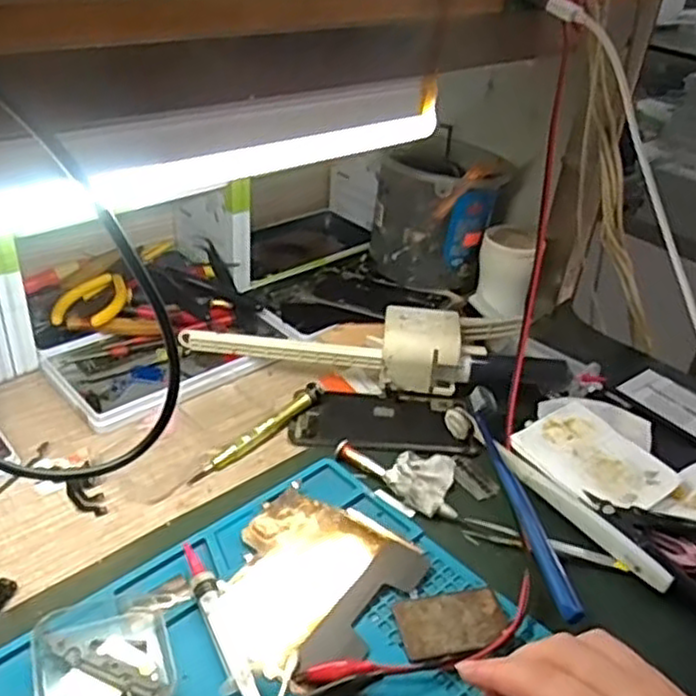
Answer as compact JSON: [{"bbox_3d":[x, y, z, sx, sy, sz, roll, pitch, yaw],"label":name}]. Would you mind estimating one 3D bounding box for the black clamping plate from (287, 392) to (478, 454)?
[{"bbox_3d":[0.025,0.055,0.542,0.131,0.009,0.075,3,32,-4],"label":"black clamping plate"}]

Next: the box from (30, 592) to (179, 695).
[{"bbox_3d":[-0.121,0.154,0.357,0.062,0.019,0.071,-10,35,-22],"label":"box"}]

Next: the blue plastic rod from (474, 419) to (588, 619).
[{"bbox_3d":[0.112,0.101,0.461,0.014,0.013,0.163,-1,32,-9],"label":"blue plastic rod"}]

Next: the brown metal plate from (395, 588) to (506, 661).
[{"bbox_3d":[0.058,0.152,0.399,0.060,0.004,0.036,-5,33,-15],"label":"brown metal plate"}]

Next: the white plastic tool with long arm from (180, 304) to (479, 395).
[{"bbox_3d":[-0.015,-0.002,0.579,0.227,0.056,0.061,5,32,0],"label":"white plastic tool with long arm"}]

